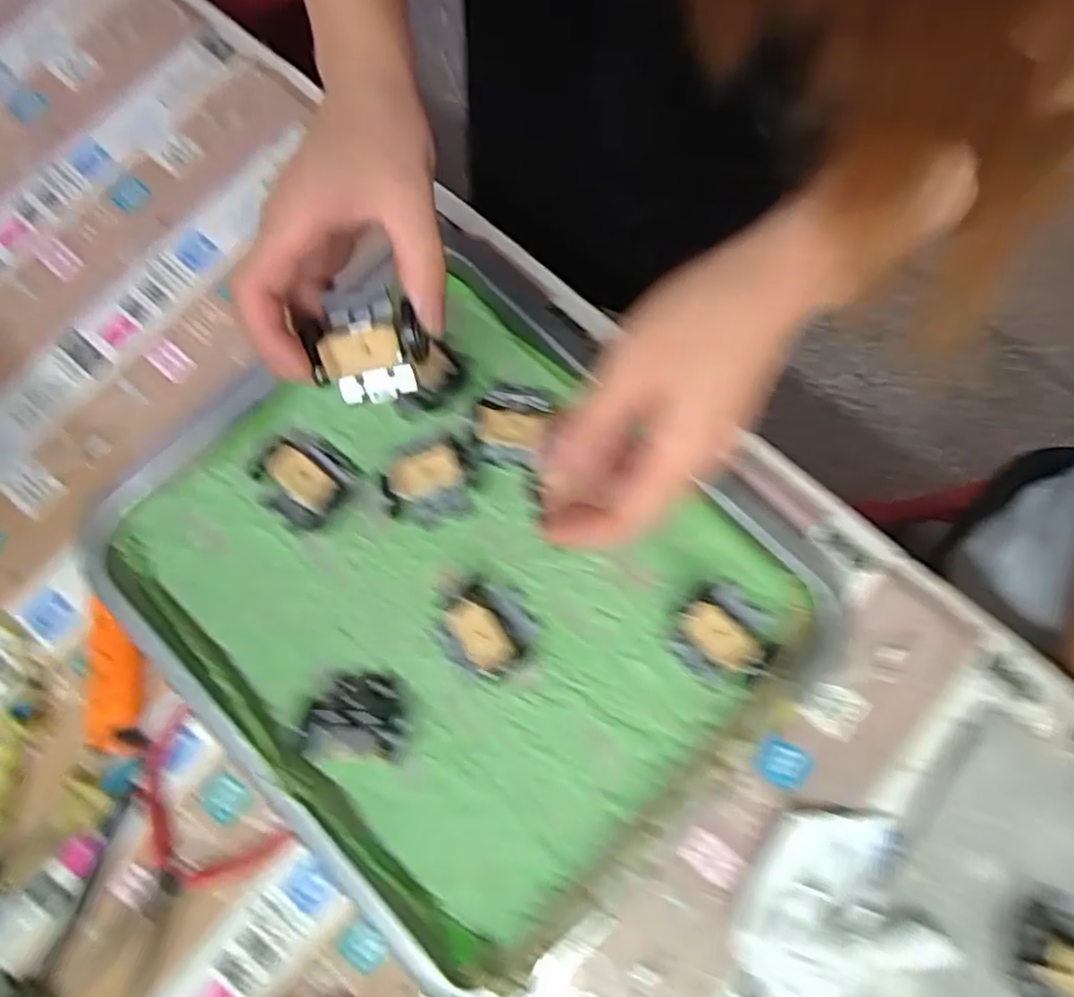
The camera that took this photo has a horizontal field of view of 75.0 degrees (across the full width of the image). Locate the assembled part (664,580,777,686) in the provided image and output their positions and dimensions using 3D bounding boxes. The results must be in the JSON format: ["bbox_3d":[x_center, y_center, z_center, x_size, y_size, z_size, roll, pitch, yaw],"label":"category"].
[{"bbox_3d":[0.090,0.066,0.337,0.047,0.025,0.043,41,80,9],"label":"assembled part"}]

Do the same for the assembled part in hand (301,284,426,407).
[{"bbox_3d":[-0.070,-0.067,0.288,0.045,0.029,0.043,-12,76,-3],"label":"assembled part in hand"}]

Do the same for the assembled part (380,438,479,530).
[{"bbox_3d":[-0.055,-0.007,0.359,0.046,0.022,0.039,-16,77,-4],"label":"assembled part"}]

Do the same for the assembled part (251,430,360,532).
[{"bbox_3d":[-0.121,-0.009,0.360,0.044,0.023,0.044,36,79,8],"label":"assembled part"}]

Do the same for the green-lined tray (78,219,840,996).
[{"bbox_3d":[-0.041,0.036,0.349,0.258,0.029,0.290,-41,80,-9],"label":"green-lined tray"}]

